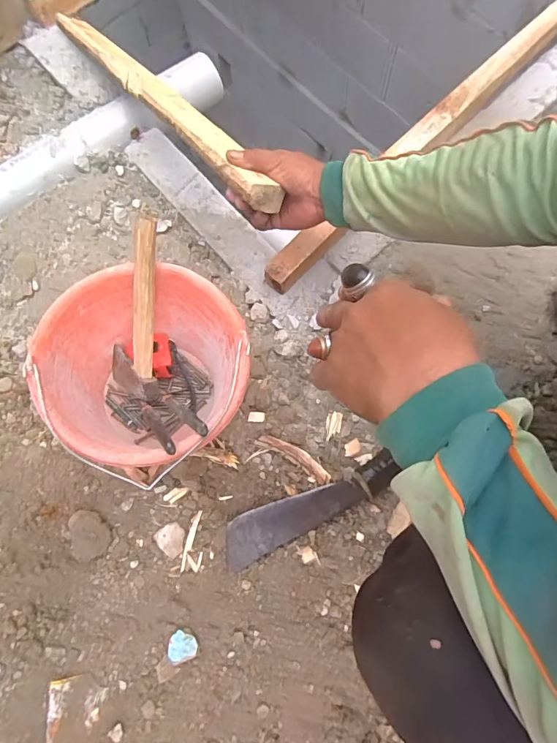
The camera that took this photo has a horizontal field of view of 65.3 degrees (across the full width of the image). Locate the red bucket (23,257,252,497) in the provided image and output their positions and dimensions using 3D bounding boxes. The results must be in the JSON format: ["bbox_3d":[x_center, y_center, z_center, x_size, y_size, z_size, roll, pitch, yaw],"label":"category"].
[{"bbox_3d":[-0.154,-0.004,0.565,0.237,0.191,0.229,0,78,1],"label":"red bucket"}]

